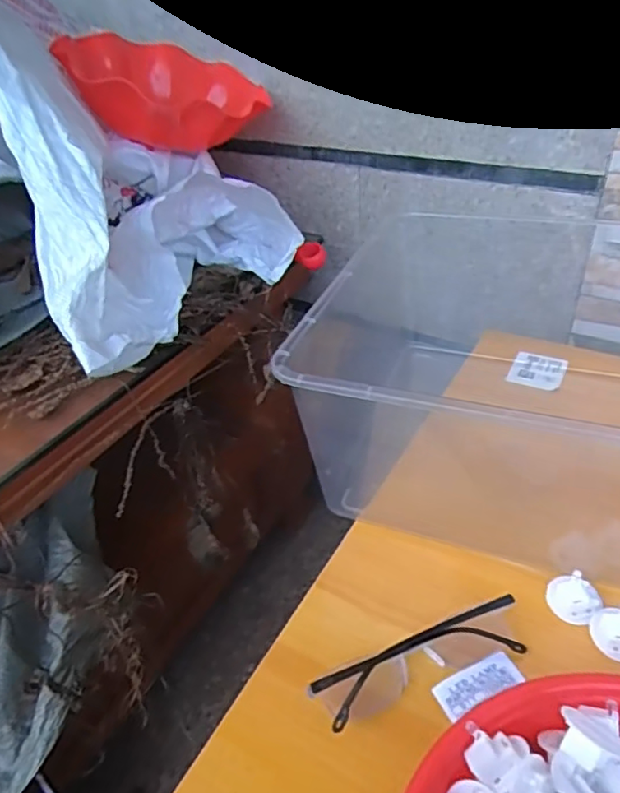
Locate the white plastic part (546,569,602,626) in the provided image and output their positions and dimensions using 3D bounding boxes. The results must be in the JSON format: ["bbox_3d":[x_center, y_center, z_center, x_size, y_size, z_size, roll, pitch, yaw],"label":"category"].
[{"bbox_3d":[0.168,0.127,0.367,0.030,0.021,0.025,20,44,28],"label":"white plastic part"}]

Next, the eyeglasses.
[{"bbox_3d":[0.067,0.155,0.337,0.131,0.029,0.029,-17,39,-15],"label":"eyeglasses"}]

